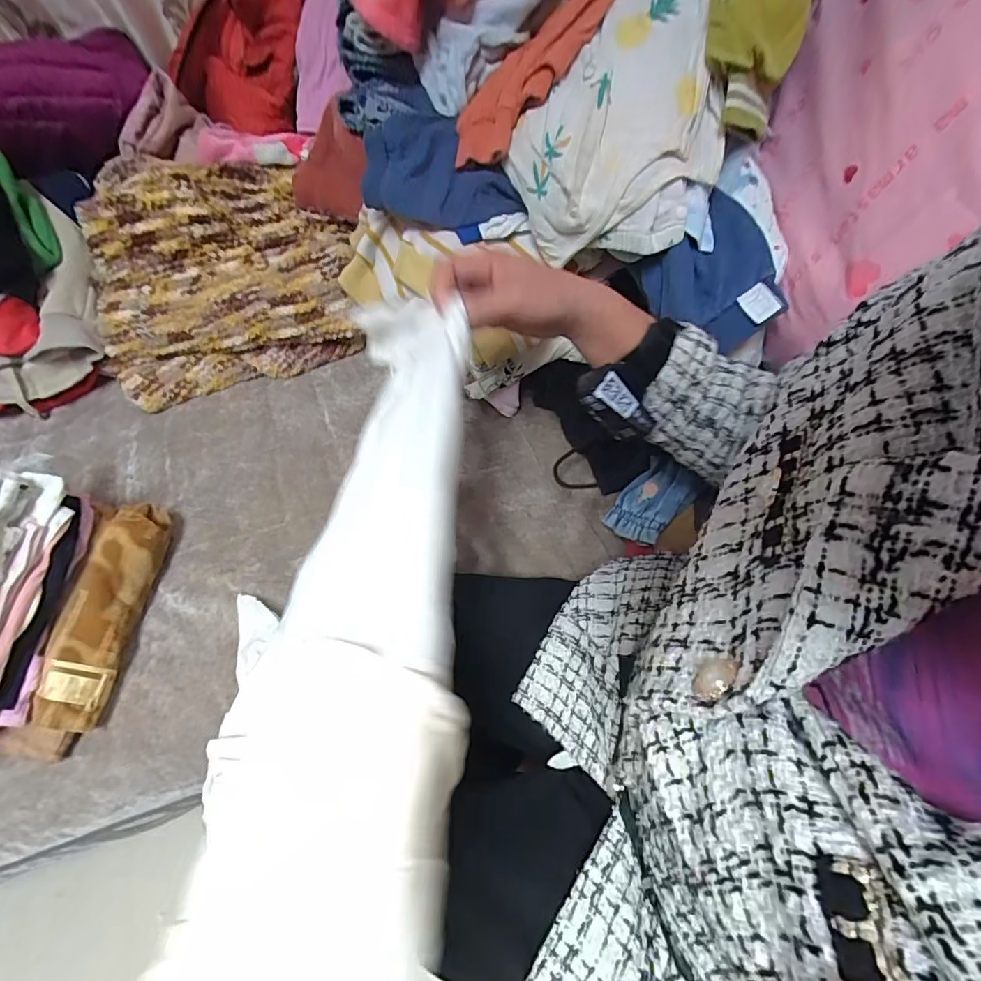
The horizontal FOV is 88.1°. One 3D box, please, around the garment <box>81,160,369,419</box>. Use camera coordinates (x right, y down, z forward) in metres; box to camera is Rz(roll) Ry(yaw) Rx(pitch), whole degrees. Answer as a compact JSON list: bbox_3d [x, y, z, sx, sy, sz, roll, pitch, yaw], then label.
[{"bbox_3d":[-0.367,-0.310,0.714,0.352,0.189,0.285,-14,61,-3],"label":"garment"}]

